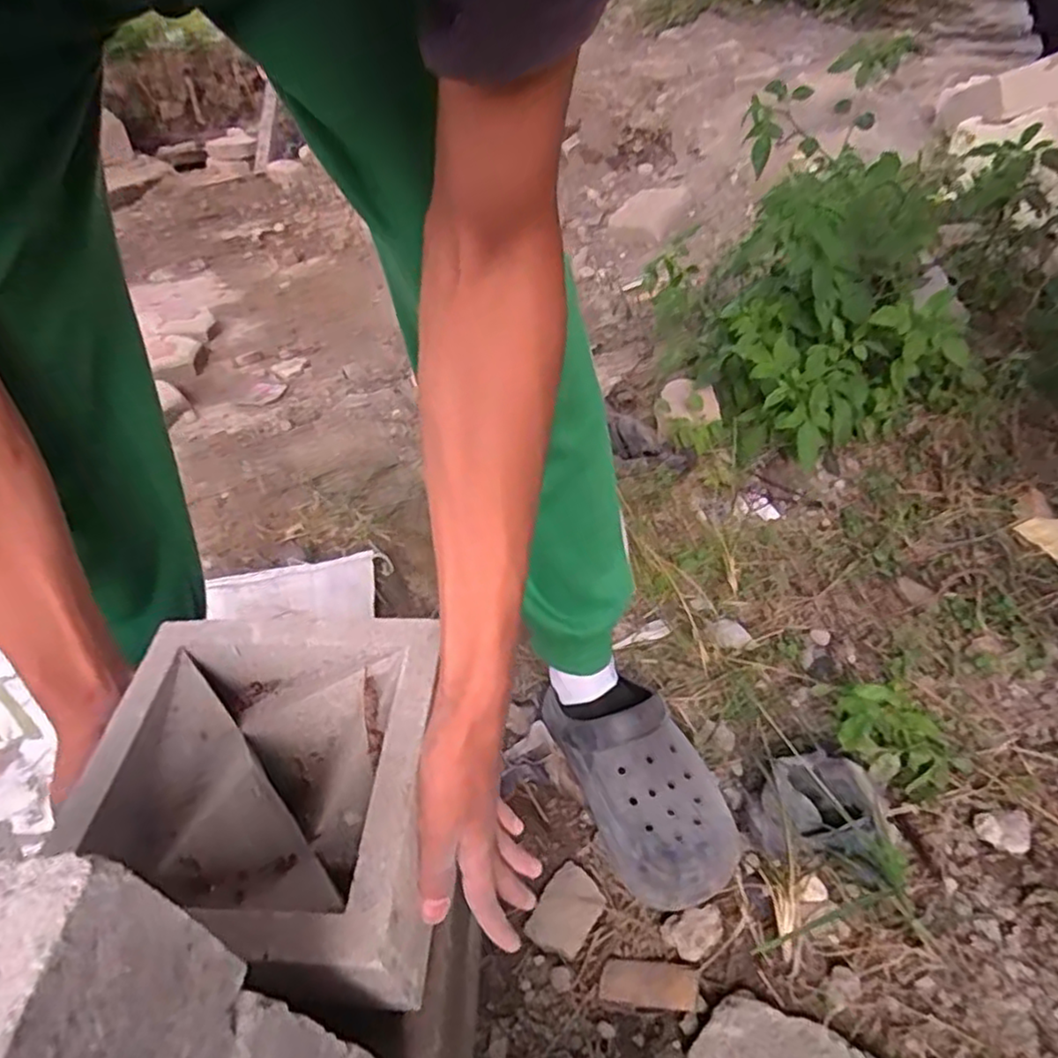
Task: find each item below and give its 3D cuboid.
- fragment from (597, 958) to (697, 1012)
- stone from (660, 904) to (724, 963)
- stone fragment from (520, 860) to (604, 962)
[{"bbox_3d":[0.095,0.367,0.545,0.077,0.006,0.031,-6,39,18],"label":"fragment"},{"bbox_3d":[0.138,0.338,0.563,0.050,0.028,0.030,-9,41,-6],"label":"stone"},{"bbox_3d":[0.034,0.342,0.609,0.054,0.017,0.070,23,48,28],"label":"stone fragment"}]

